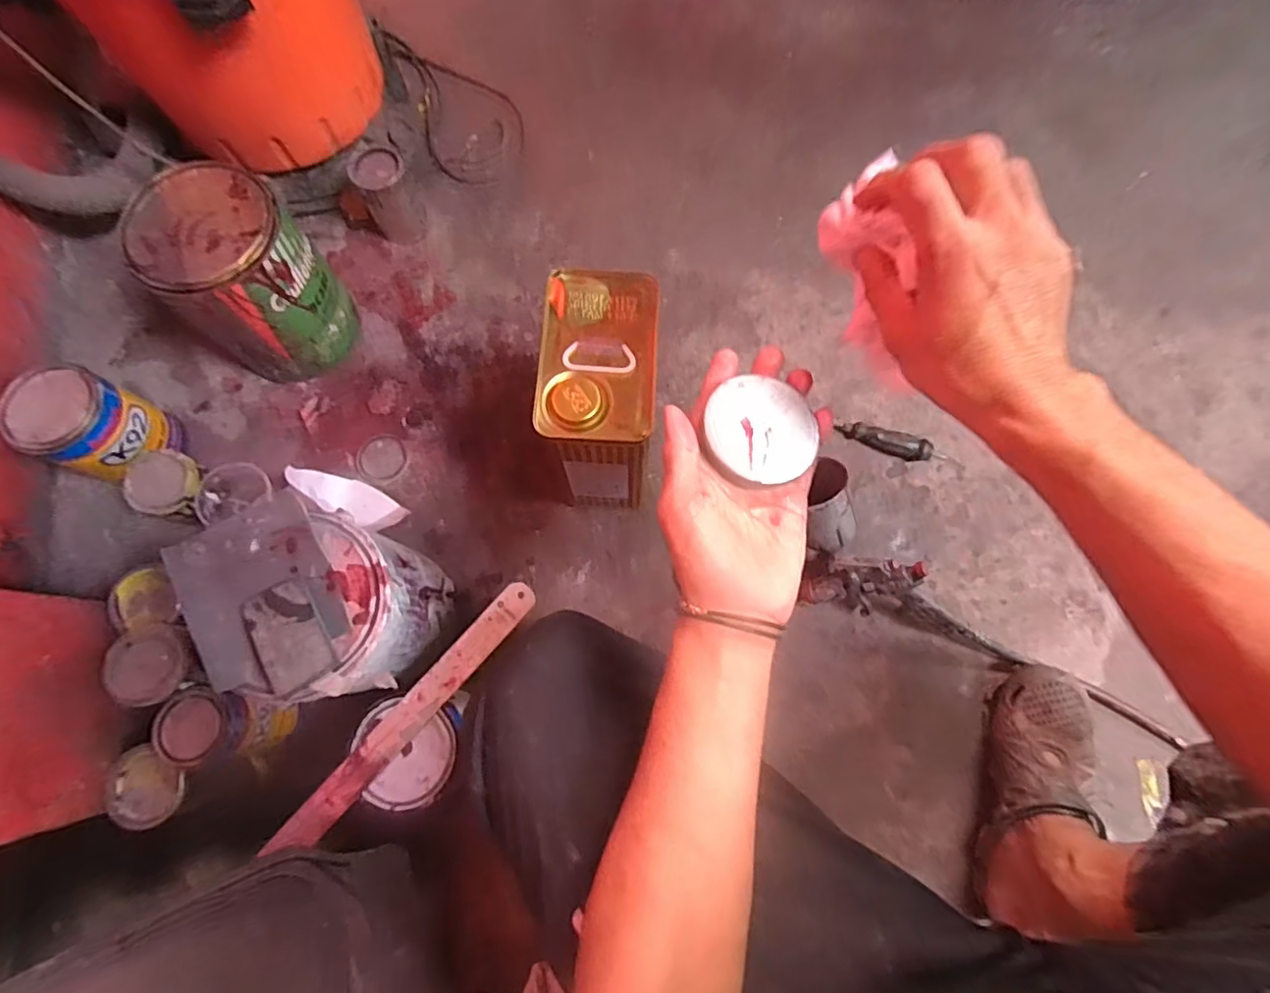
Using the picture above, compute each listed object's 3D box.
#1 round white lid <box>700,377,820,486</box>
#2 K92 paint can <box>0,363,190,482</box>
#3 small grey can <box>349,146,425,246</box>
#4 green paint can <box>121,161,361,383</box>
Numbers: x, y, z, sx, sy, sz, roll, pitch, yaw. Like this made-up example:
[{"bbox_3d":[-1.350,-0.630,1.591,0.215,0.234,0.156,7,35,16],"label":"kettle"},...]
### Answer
[{"bbox_3d":[0.081,-0.044,0.374,0.068,0.010,0.070,-9,74,-5],"label":"round white lid"},{"bbox_3d":[-0.623,-0.079,0.679,0.117,0.125,0.104,21,74,4],"label":"K92 paint can"},{"bbox_3d":[-0.332,-0.407,0.801,0.075,0.099,0.078,1,73,-2],"label":"small grey can"},{"bbox_3d":[-0.454,-0.253,0.695,0.158,0.198,0.148,1,73,-2],"label":"green paint can"}]

